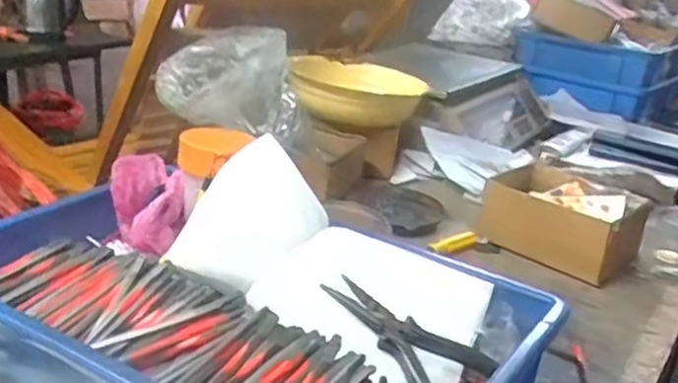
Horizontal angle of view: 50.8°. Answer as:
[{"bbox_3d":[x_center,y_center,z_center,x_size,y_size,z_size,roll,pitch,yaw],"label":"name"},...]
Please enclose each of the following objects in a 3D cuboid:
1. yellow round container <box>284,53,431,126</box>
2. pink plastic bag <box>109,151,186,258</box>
[{"bbox_3d":[0.024,-0.138,0.980,0.187,0.058,0.167,7,22,4],"label":"yellow round container"},{"bbox_3d":[-0.179,0.009,0.657,0.059,0.065,0.084,-7,25,-27],"label":"pink plastic bag"}]

